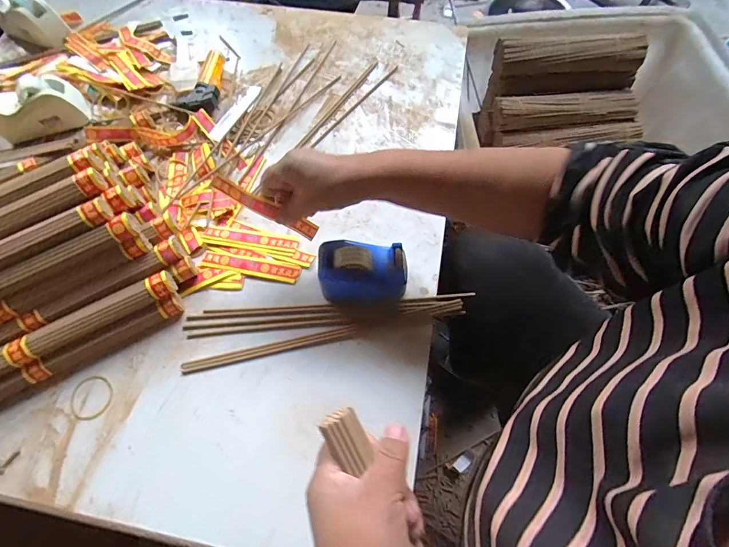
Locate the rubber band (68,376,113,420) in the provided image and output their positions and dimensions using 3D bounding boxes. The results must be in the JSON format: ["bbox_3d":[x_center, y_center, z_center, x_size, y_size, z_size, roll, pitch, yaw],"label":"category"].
[{"bbox_3d":[-0.296,0.134,0.402,0.045,0.005,0.044,-8,66,-2],"label":"rubber band"}]

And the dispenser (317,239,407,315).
[{"bbox_3d":[-0.002,0.003,0.422,0.095,0.059,0.067,5,66,3],"label":"dispenser"}]

